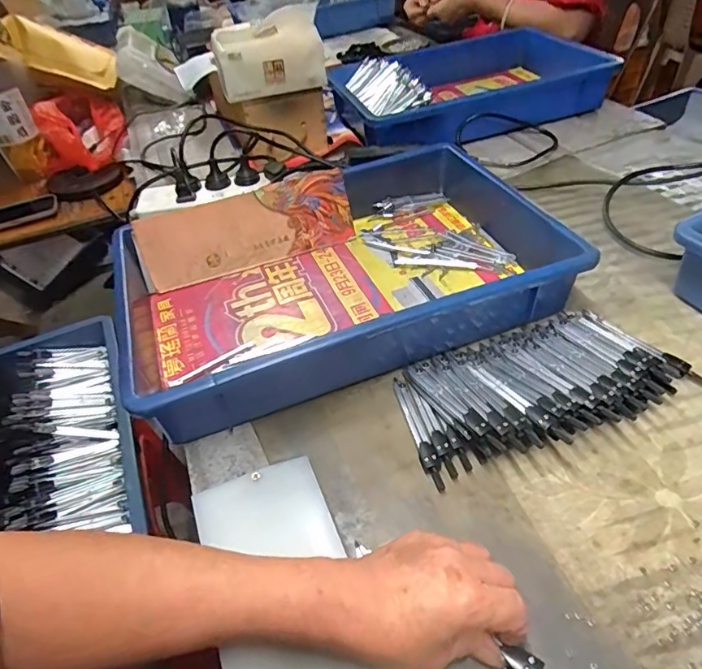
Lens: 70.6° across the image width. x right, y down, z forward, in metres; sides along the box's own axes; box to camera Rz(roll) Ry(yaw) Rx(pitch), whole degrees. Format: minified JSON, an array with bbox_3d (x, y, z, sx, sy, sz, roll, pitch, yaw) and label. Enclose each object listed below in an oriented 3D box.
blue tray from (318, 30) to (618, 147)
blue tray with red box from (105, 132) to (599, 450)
[{"bbox_3d":[0.196,-0.449,0.876,0.428,0.091,0.293,-15,44,-8],"label":"blue tray"},{"bbox_3d":[-0.018,-0.072,0.530,0.434,0.077,0.294,-17,45,-10],"label":"blue tray with red box"}]

